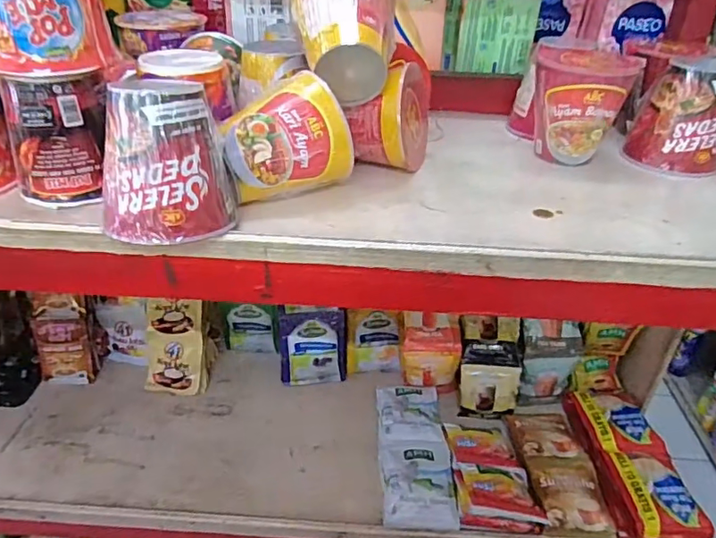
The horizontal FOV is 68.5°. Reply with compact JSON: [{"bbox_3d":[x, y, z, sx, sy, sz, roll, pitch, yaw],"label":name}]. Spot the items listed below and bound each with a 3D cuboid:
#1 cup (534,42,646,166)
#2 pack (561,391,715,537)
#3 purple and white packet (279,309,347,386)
[{"bbox_3d":[0.244,-0.182,0.586,0.103,0.109,0.110,13,35,14],"label":"cup"},{"bbox_3d":[0.364,0.248,0.699,0.099,0.041,0.237,3,33,0],"label":"pack"},{"bbox_3d":[-0.067,0.120,0.812,0.105,0.118,0.046,-5,34,-13],"label":"purple and white packet"}]

